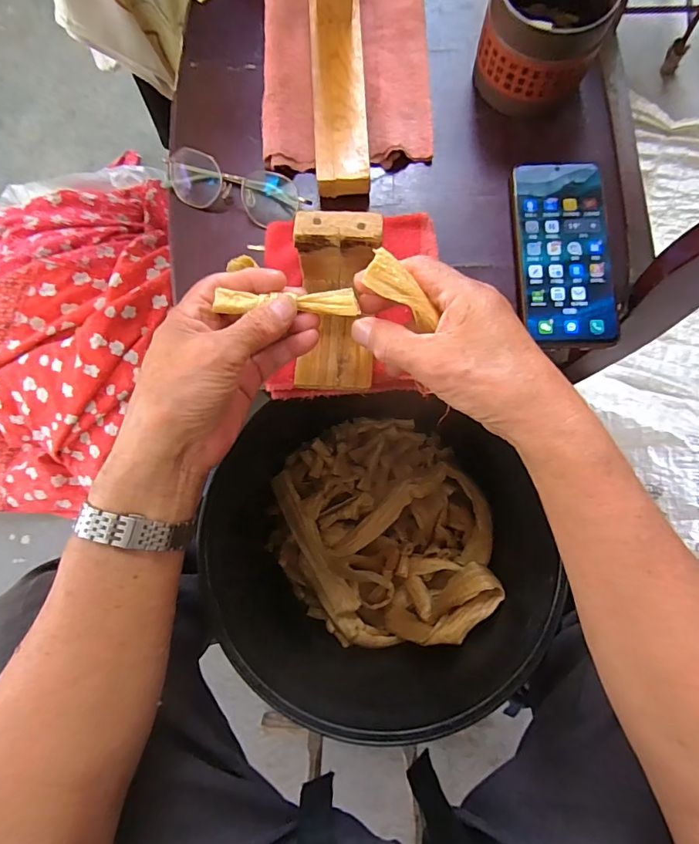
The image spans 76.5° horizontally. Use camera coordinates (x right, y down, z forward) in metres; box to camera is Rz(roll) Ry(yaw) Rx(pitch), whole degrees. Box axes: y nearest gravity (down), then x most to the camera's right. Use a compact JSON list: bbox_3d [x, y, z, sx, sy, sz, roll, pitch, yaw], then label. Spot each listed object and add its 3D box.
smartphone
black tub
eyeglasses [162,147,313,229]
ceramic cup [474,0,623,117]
[{"bbox_3d":[0.180,-0.141,0.372,0.076,0.007,0.159,-2,81,2],"label":"smartphone"},{"bbox_3d":[0.023,0.136,0.493,0.292,0.232,0.280,0,81,2],"label":"black tub"},{"bbox_3d":[-0.107,-0.209,0.389,0.138,0.031,0.053,23,83,5],"label":"eyeglasses"},{"bbox_3d":[0.157,-0.318,0.360,0.090,0.084,0.082,0,81,2],"label":"ceramic cup"}]

